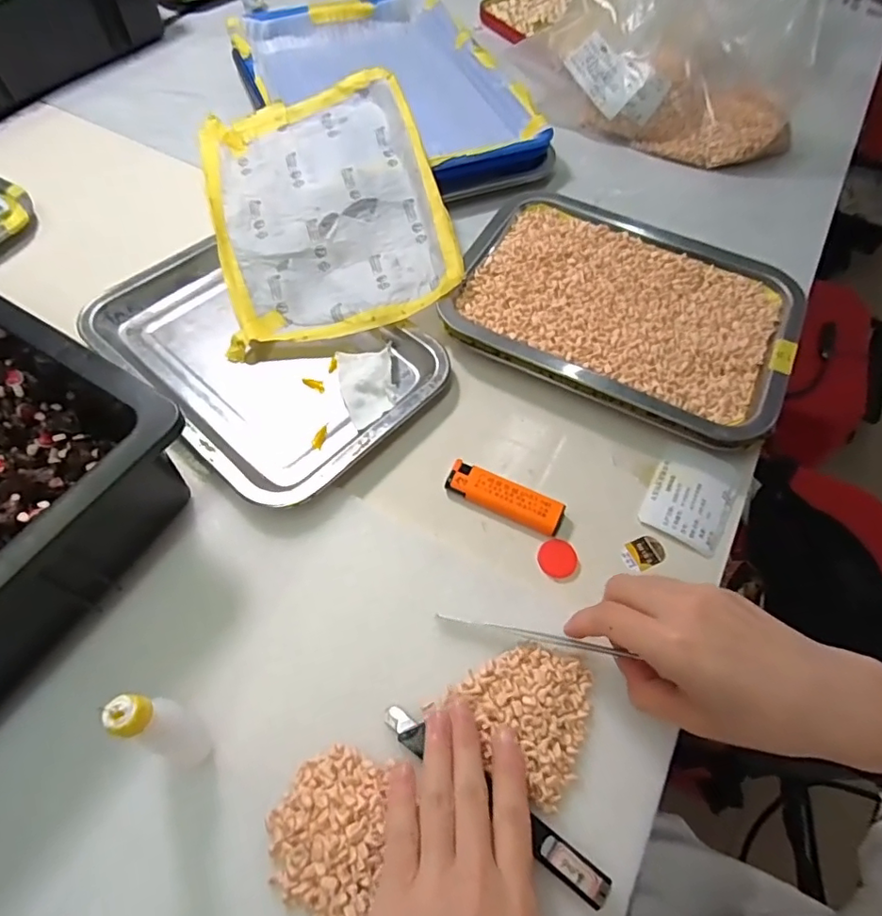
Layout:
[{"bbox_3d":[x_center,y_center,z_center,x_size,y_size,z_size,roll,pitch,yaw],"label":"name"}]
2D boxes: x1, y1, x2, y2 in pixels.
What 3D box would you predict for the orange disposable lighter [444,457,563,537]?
[{"bbox_3d":[0.043,0.028,0.372,0.080,0.013,0.023,24,64,11],"label":"orange disposable lighter"}]

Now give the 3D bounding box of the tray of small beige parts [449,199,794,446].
[{"bbox_3d":[0.146,-0.122,0.445,0.255,0.031,0.190,27,65,12],"label":"tray of small beige parts"}]

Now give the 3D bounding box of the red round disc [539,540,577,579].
[{"bbox_3d":[0.077,0.067,0.358,0.025,0.006,0.024,0,62,-1],"label":"red round disc"}]

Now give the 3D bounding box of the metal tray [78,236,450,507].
[{"bbox_3d":[-0.135,-0.087,0.420,0.249,0.018,0.179,39,68,18],"label":"metal tray"}]

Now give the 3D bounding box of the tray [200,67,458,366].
[{"bbox_3d":[-0.100,-0.216,0.461,0.187,0.031,0.252,-14,74,-5],"label":"tray"}]

